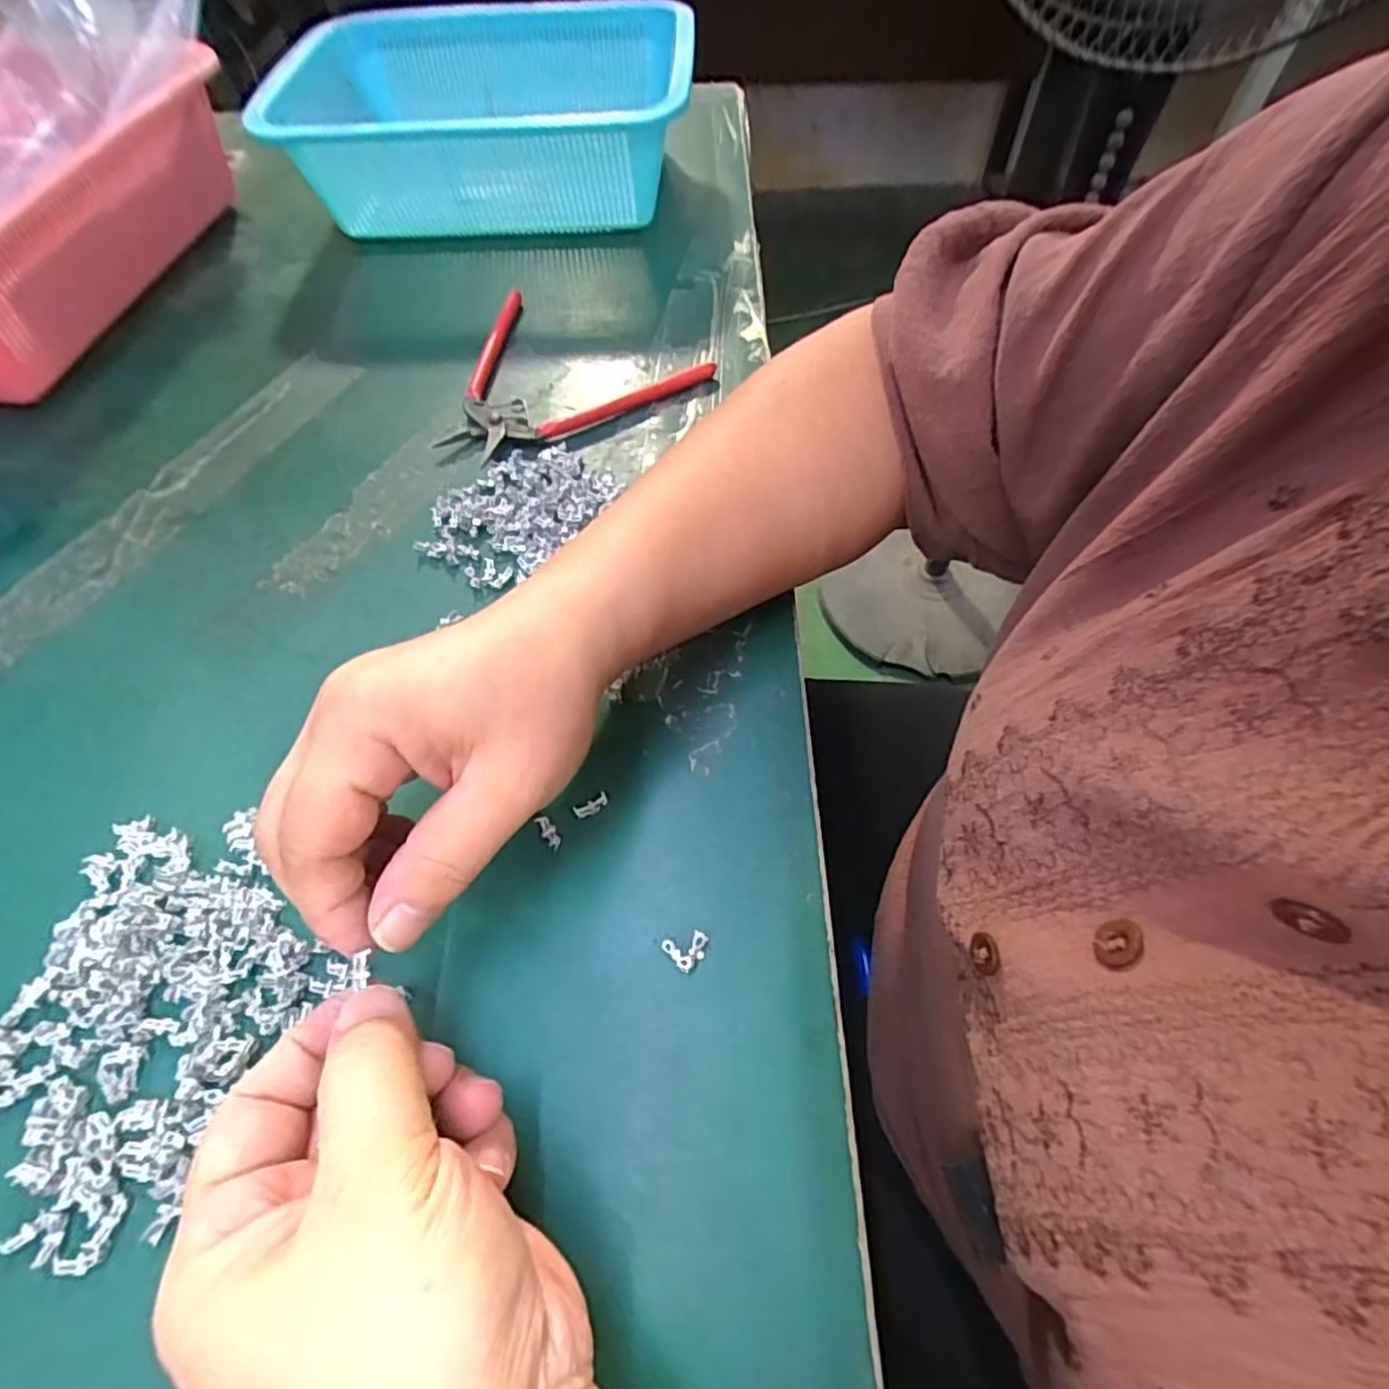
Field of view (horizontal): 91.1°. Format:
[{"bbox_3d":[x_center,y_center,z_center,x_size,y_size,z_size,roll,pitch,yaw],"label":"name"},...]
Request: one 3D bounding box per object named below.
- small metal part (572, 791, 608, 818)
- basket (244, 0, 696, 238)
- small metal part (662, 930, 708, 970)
[{"bbox_3d":[-0.038,0.041,0.251,0.013,0.004,0.006,-25,62,-11],"label":"small metal part"},{"bbox_3d":[-0.126,-0.397,0.468,0.229,0.083,0.225,4,60,5],"label":"basket"},{"bbox_3d":[-0.002,0.083,0.224,0.013,0.005,0.012,-38,65,-17],"label":"small metal part"}]

